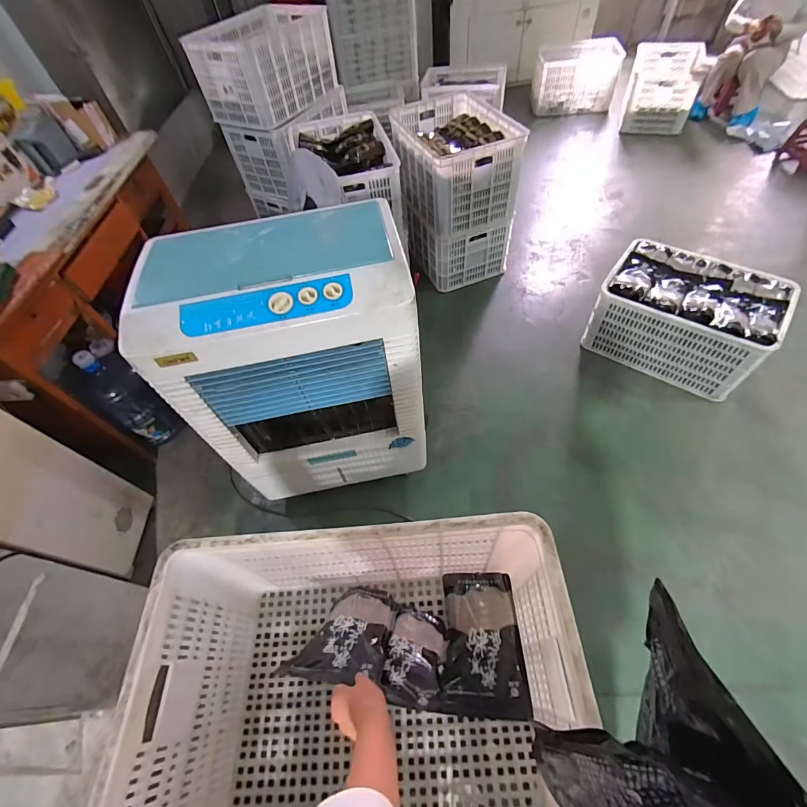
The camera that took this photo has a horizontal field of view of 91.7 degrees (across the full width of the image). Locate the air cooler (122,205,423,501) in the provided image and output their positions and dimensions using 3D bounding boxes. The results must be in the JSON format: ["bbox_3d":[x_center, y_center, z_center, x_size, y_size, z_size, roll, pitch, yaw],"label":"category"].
[{"bbox_3d":[-0.267,-0.092,1.173,0.599,0.759,0.377,-11,56,0],"label":"air cooler"}]

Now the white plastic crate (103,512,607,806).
[{"bbox_3d":[-0.055,0.464,0.641,0.589,0.359,0.416,-6,55,1],"label":"white plastic crate"}]

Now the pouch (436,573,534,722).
[{"bbox_3d":[0.159,0.478,0.789,0.165,0.052,0.246,0,56,5],"label":"pouch"}]

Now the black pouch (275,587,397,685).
[{"bbox_3d":[-0.100,0.431,0.748,0.157,0.242,0.031,-2,96,12],"label":"black pouch"}]

